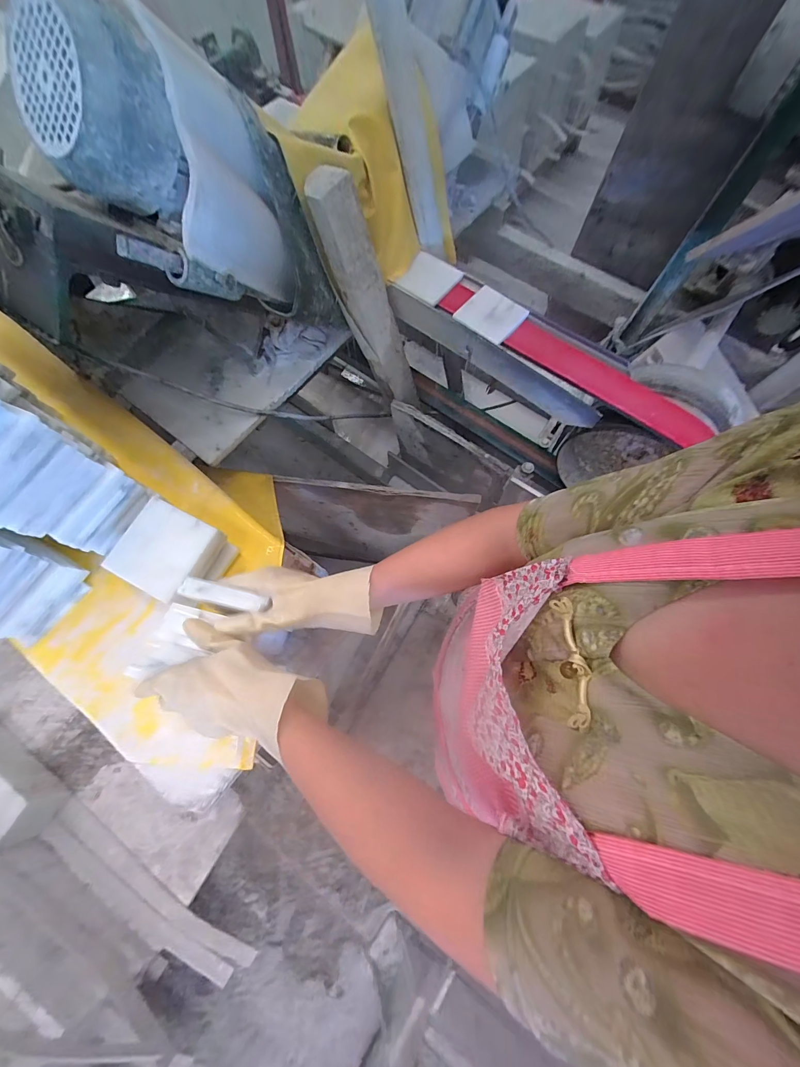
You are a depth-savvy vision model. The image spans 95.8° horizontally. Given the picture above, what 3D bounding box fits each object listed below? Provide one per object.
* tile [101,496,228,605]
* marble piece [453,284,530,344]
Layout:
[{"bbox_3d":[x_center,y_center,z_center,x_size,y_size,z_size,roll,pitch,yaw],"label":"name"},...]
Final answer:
[{"bbox_3d":[-0.283,0.020,0.437,0.109,0.018,0.098,25,72,8],"label":"tile"},{"bbox_3d":[0.165,-0.398,0.659,0.100,0.016,0.102,43,80,-1],"label":"marble piece"}]

